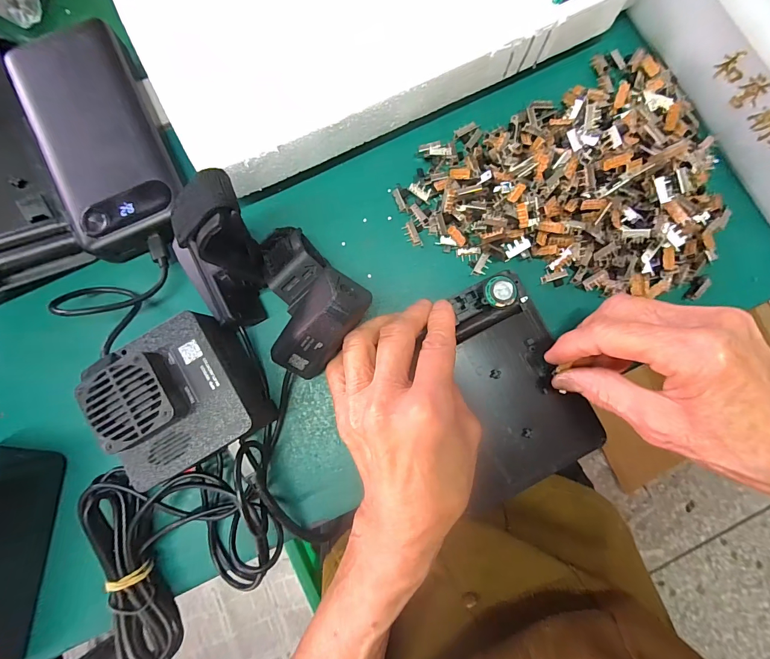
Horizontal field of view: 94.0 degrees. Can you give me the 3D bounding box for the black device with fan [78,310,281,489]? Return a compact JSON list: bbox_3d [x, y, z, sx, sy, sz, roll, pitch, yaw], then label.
[{"bbox_3d":[-0.114,0.038,0.207,0.076,0.056,0.075,-29,83,-4],"label":"black device with fan"}]

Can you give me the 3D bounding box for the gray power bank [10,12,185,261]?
[{"bbox_3d":[-0.188,-0.129,0.241,0.075,0.021,0.158,-25,83,-3],"label":"gray power bank"}]

